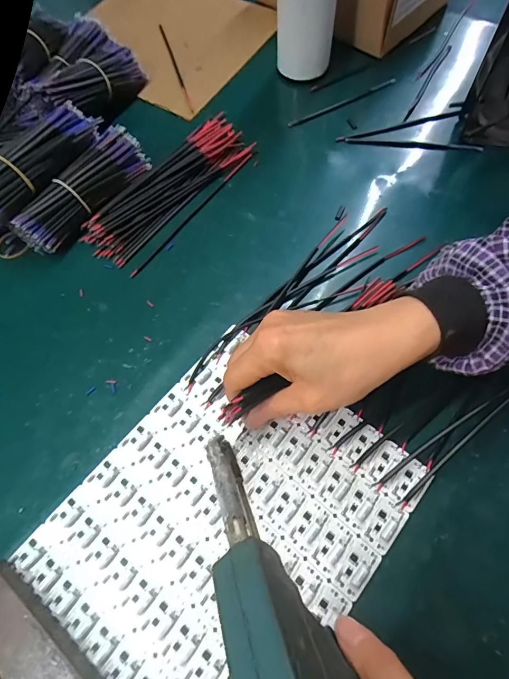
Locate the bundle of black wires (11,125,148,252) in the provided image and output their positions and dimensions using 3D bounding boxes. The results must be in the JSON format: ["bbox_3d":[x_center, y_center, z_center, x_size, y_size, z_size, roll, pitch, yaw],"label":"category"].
[{"bbox_3d":[-0.171,-0.150,0.392,0.051,0.040,0.149,26,70,13],"label":"bundle of black wires"}]

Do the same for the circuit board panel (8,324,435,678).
[{"bbox_3d":[-0.021,0.126,0.280,0.194,0.007,0.233,37,72,17],"label":"circuit board panel"}]

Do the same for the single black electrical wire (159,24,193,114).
[{"bbox_3d":[-0.102,-0.351,0.498,0.006,0.007,0.177,-17,66,-5],"label":"single black electrical wire"}]

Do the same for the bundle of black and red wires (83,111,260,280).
[{"bbox_3d":[-0.085,-0.161,0.413,0.074,0.012,0.211,34,72,16],"label":"bundle of black and red wires"}]

